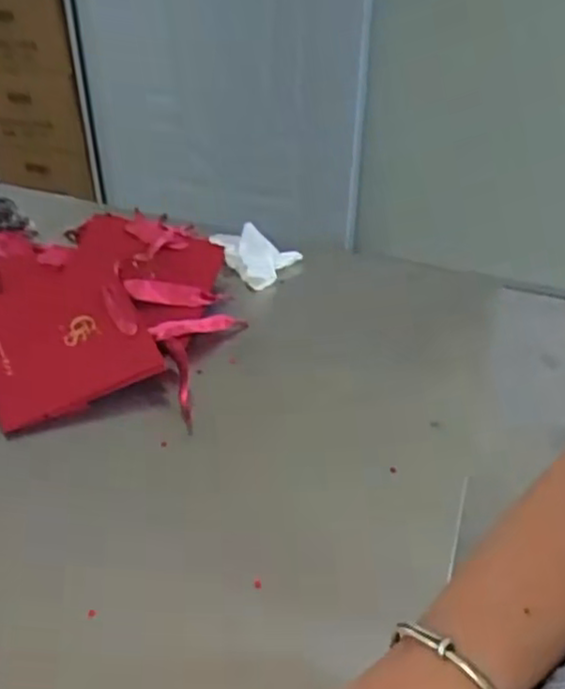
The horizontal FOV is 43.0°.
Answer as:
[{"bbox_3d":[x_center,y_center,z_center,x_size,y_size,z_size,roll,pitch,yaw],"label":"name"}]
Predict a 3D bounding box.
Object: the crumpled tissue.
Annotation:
[{"bbox_3d":[-0.033,-0.095,0.769,0.080,0.029,0.081,26,45,29],"label":"crumpled tissue"}]

